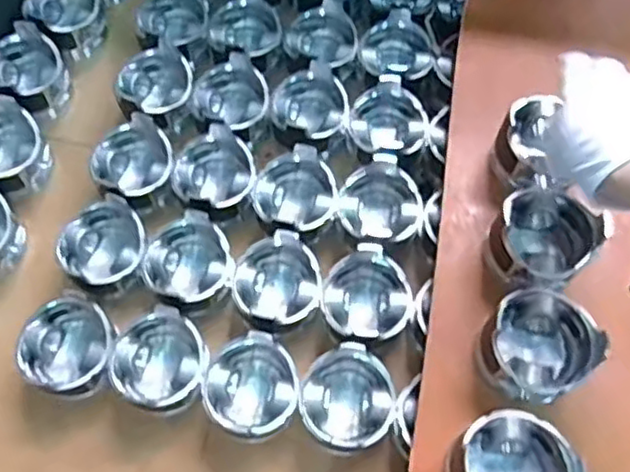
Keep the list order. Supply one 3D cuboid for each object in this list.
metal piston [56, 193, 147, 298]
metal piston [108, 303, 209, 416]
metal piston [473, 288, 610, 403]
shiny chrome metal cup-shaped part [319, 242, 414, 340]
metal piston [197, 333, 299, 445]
[{"bbox_3d":[-0.210,0.018,0.683,0.082,0.074,0.087,0,67,0],"label":"metal piston"},{"bbox_3d":[-0.145,0.120,0.633,0.089,0.040,0.095,-30,70,-12],"label":"metal piston"},{"bbox_3d":[0.185,0.092,0.564,0.089,0.064,0.083,0,68,-1],"label":"metal piston"},{"bbox_3d":[0.050,0.062,0.652,0.083,0.059,0.086,-37,71,-15],"label":"shiny chrome metal cup-shaped part"},{"bbox_3d":[-0.059,0.139,0.615,0.088,0.050,0.093,-24,69,-10],"label":"metal piston"}]

